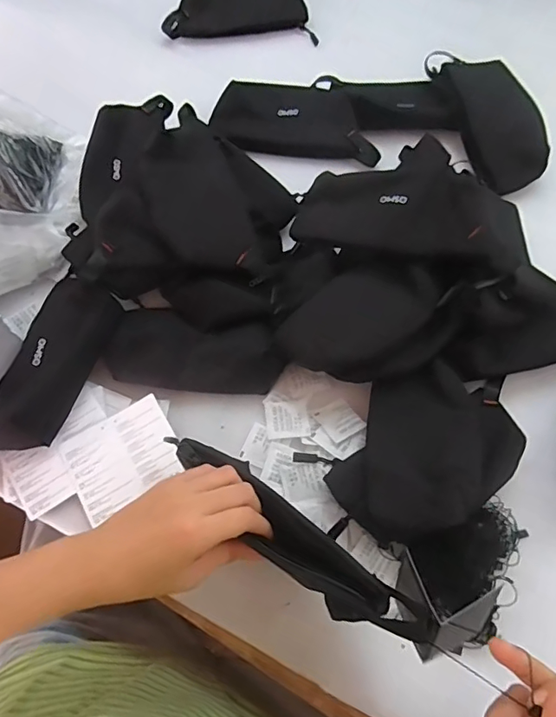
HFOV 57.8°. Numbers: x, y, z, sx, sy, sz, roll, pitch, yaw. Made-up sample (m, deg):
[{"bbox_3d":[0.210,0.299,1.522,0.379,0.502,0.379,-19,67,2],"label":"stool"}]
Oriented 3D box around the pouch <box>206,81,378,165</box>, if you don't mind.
[{"bbox_3d":[0.024,-0.309,0.666,0.209,0.038,0.087,5,94,0],"label":"pouch"}]

